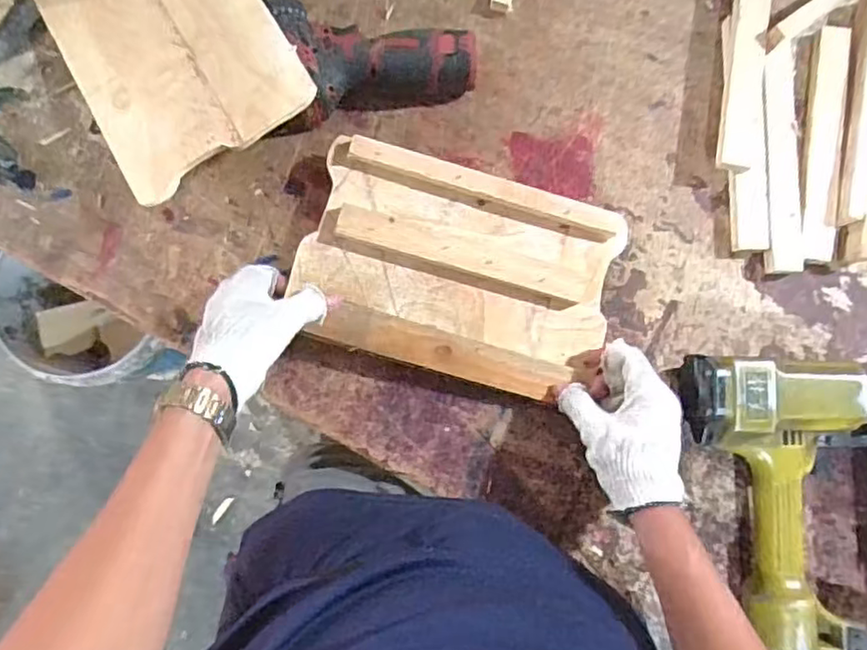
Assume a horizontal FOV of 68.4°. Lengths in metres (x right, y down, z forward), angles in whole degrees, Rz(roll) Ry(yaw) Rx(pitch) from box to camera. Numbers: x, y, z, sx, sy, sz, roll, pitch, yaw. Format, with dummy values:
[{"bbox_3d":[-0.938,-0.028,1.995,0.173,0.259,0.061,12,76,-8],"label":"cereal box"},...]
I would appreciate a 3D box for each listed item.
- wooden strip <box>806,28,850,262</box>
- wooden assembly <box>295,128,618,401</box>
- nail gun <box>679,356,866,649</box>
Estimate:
[{"bbox_3d":[0.376,-0.176,0.614,0.032,0.015,0.231,8,84,0],"label":"wooden strip"},{"bbox_3d":[0.021,-0.047,0.573,0.271,0.041,0.174,16,82,3],"label":"wooden assembly"},{"bbox_3d":[0.326,0.171,0.549,0.232,0.074,0.283,7,84,0],"label":"nail gun"}]

